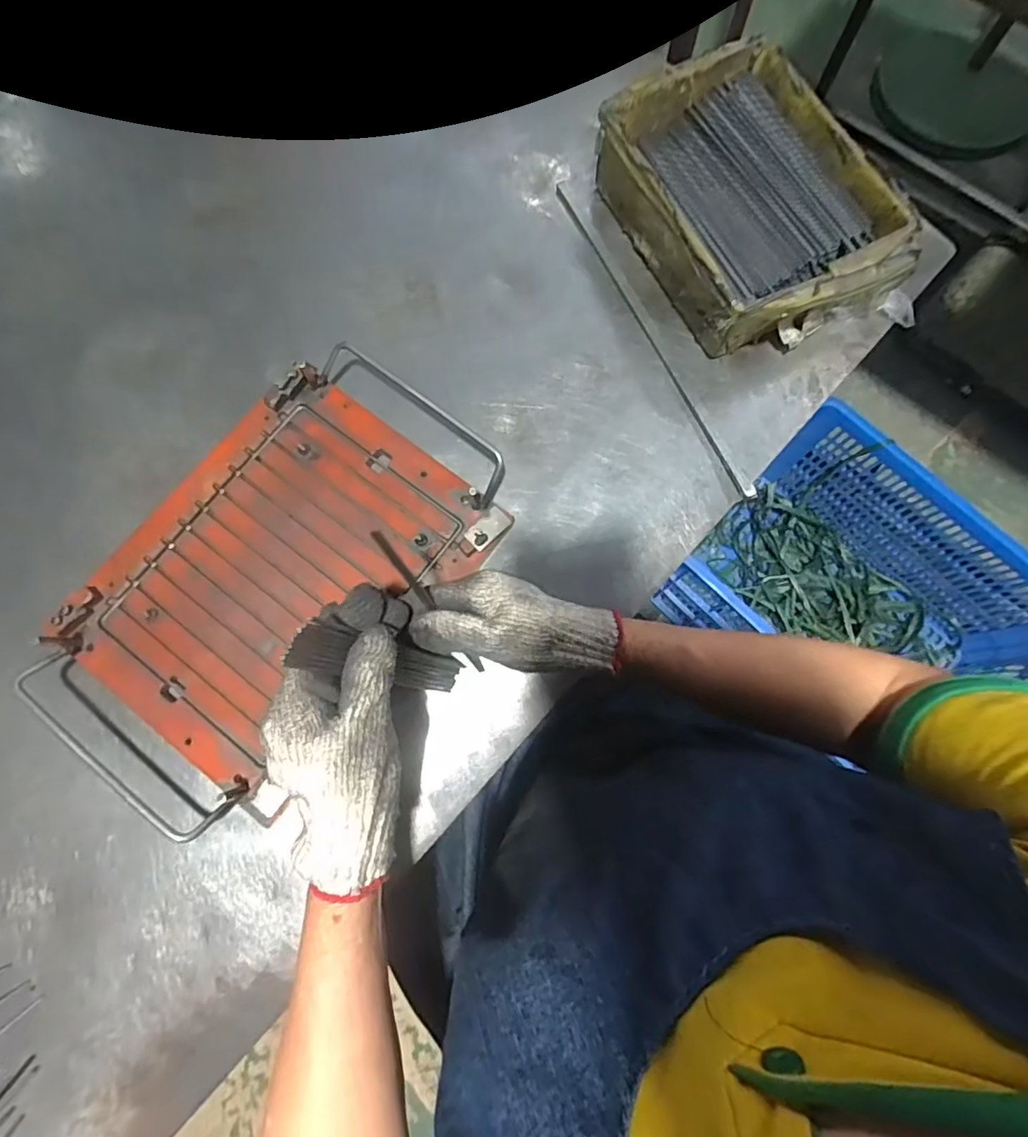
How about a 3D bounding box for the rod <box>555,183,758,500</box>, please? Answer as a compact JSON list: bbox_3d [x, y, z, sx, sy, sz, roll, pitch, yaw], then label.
[{"bbox_3d":[0.124,-0.223,0.513,0.011,0.005,0.367,-25,77,-4],"label":"rod"}]

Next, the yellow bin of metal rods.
[{"bbox_3d":[0.208,-0.327,0.497,0.182,0.073,0.257,-26,77,-4],"label":"yellow bin of metal rods"}]

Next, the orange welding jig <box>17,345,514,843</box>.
[{"bbox_3d":[-0.188,0.005,0.452,0.244,0.034,0.373,37,80,10],"label":"orange welding jig"}]

